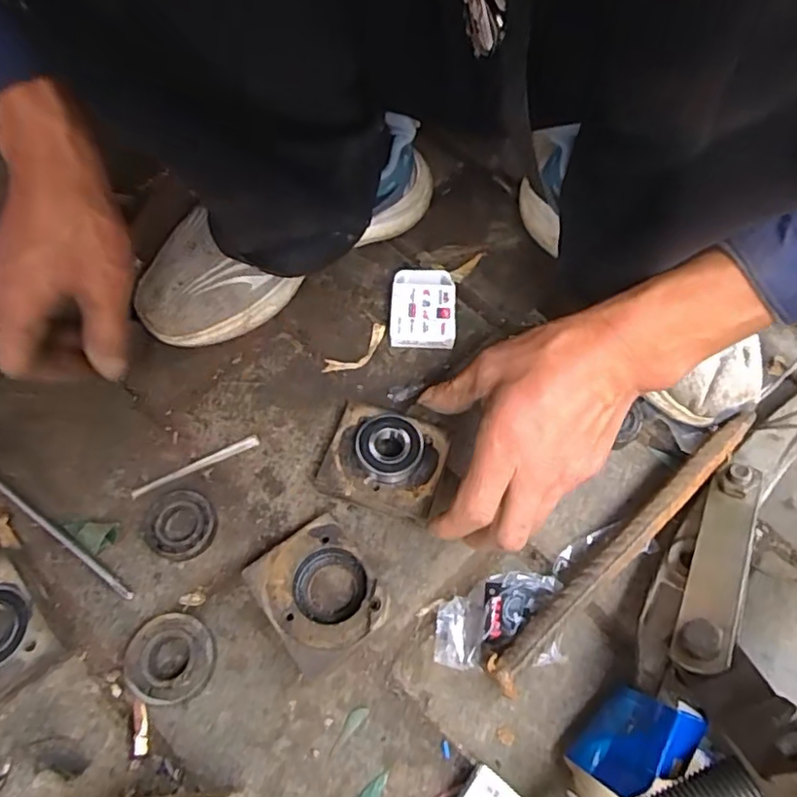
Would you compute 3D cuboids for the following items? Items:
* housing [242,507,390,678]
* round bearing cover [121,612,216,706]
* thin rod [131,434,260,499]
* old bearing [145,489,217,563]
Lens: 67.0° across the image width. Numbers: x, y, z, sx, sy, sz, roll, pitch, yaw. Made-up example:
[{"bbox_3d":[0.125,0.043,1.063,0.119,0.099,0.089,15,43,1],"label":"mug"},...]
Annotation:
[{"bbox_3d":[-0.050,0.124,0.382,0.069,0.027,0.077,-33,69,-17],"label":"housing"},{"bbox_3d":[-0.140,0.157,0.368,0.054,0.020,0.049,28,66,12],"label":"round bearing cover"},{"bbox_3d":[-0.145,0.048,0.432,0.093,0.004,0.008,-24,66,-13],"label":"thin rod"},{"bbox_3d":[-0.148,0.084,0.408,0.044,0.016,0.050,-32,68,-16],"label":"old bearing"}]

